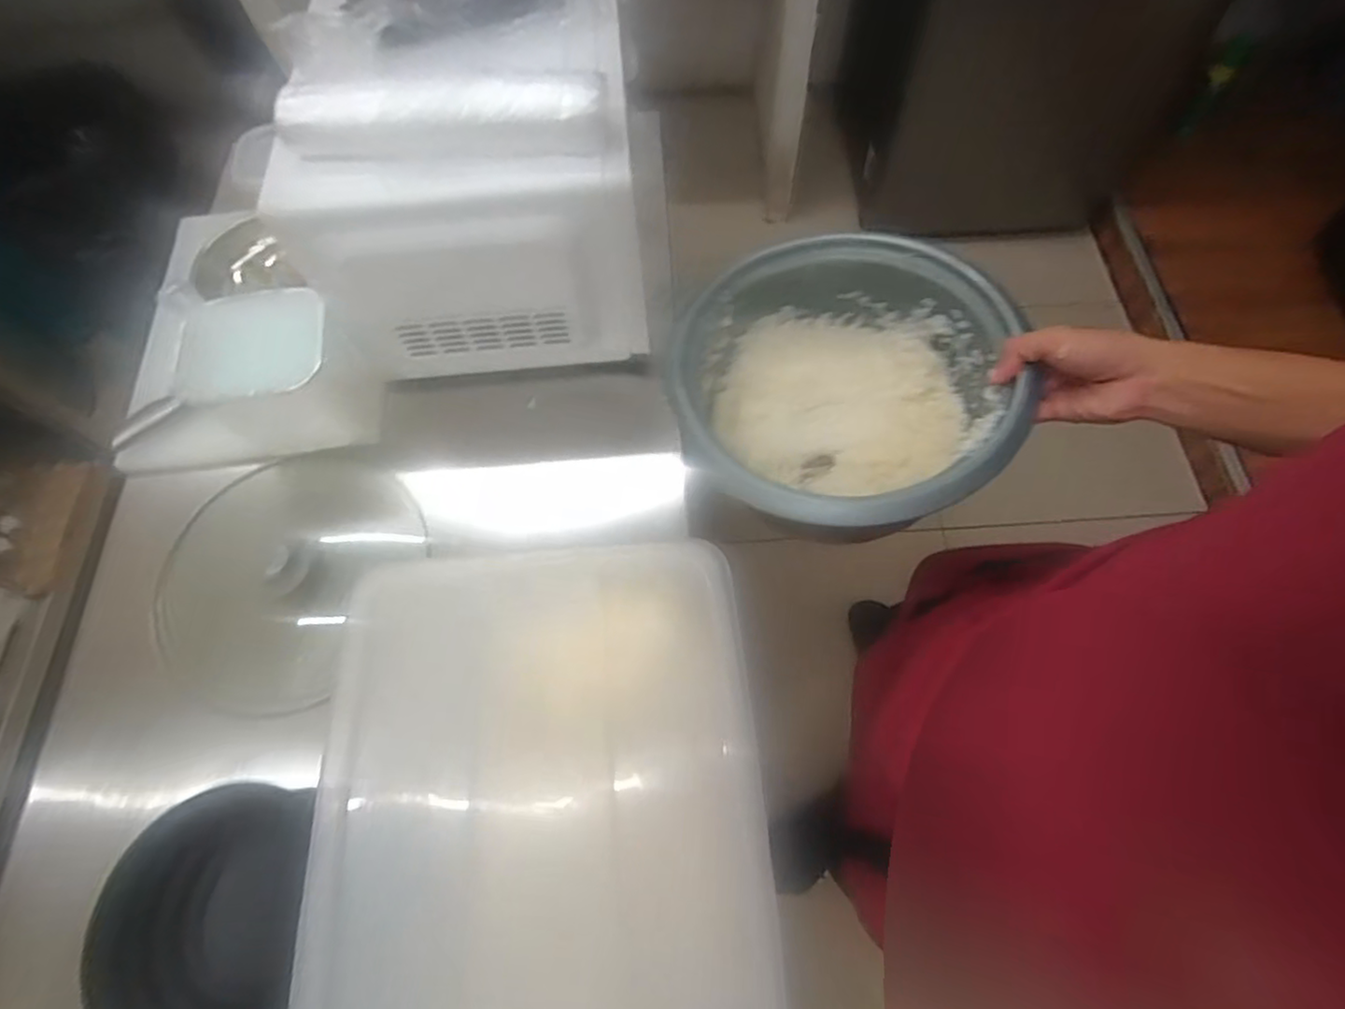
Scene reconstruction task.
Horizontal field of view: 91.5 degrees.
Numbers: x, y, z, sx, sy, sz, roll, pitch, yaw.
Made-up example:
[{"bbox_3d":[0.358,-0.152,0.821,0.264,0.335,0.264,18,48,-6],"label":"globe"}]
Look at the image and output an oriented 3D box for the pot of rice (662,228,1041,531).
[{"bbox_3d":[0.142,-0.092,0.582,0.257,0.146,0.272,-1,66,2],"label":"pot of rice"}]

